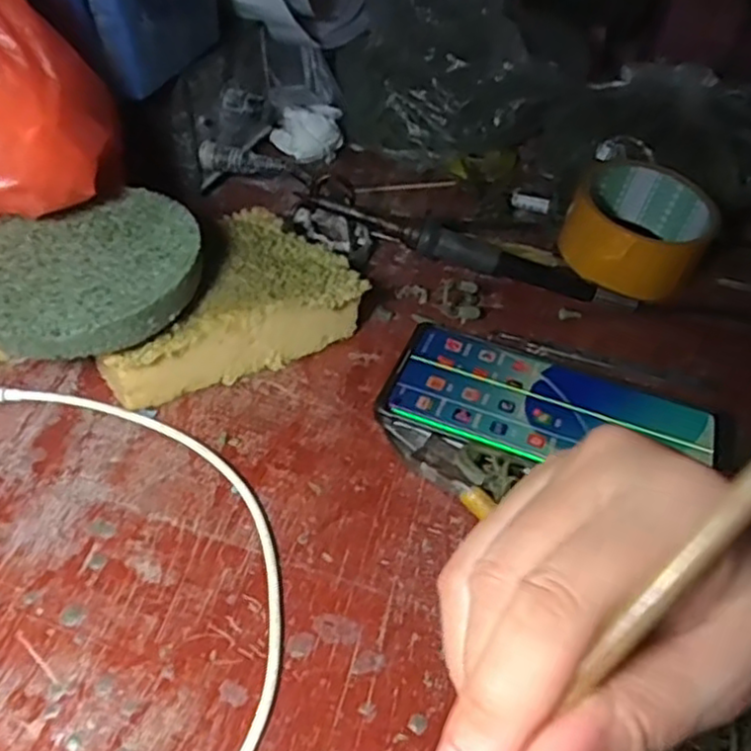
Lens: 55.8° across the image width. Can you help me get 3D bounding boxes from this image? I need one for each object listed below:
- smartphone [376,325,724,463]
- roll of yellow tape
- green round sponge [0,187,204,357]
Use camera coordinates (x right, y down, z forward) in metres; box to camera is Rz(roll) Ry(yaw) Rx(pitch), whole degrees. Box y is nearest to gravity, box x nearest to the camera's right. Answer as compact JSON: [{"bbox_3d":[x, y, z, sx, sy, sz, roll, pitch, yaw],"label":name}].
[{"bbox_3d":[0.087,0.016,0.358,0.155,0.012,0.081,18,44,12],"label":"smartphone"},{"bbox_3d":[0.165,-0.094,0.452,0.085,0.049,0.091,17,44,11],"label":"roll of yellow tape"},{"bbox_3d":[-0.133,-0.049,0.321,0.103,0.018,0.098,4,43,-3],"label":"green round sponge"}]

